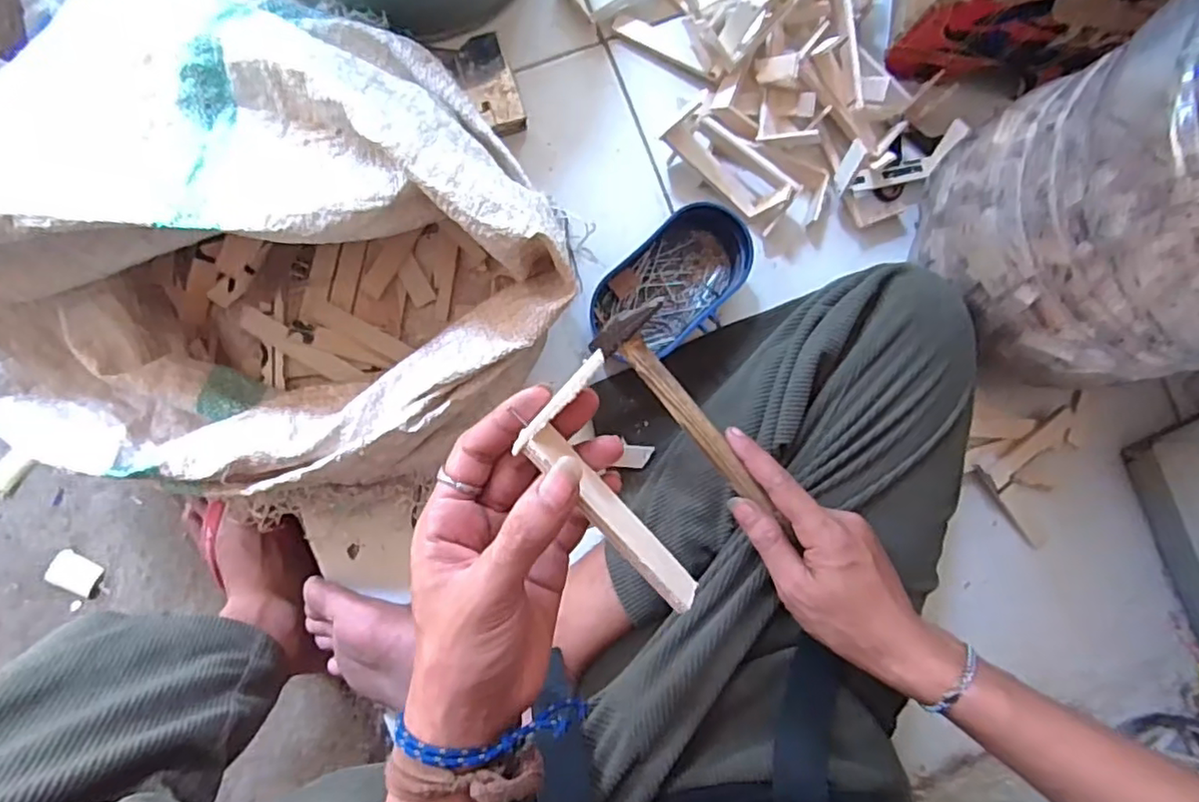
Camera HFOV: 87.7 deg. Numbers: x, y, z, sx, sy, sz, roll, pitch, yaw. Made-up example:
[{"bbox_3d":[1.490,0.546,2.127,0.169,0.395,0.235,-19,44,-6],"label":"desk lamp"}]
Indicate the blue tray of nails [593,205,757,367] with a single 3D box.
[{"bbox_3d":[0.065,-0.101,0.542,0.151,0.042,0.090,-43,93,-7],"label":"blue tray of nails"}]

